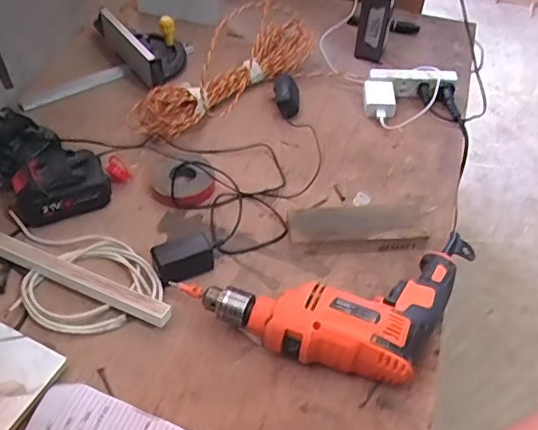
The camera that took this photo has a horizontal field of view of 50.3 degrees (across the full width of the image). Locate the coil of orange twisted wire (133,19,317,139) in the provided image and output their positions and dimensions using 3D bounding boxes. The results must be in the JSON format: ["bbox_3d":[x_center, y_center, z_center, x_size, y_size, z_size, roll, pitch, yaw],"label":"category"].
[{"bbox_3d":[-0.066,-0.213,0.918,0.073,0.078,0.343,38,57,26],"label":"coil of orange twisted wire"}]

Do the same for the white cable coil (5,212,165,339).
[{"bbox_3d":[-0.242,0.073,0.694,0.227,0.015,0.136,13,49,8],"label":"white cable coil"}]

